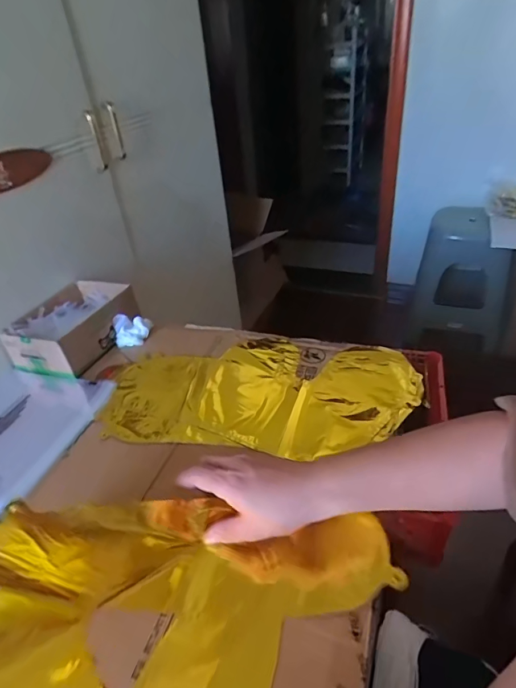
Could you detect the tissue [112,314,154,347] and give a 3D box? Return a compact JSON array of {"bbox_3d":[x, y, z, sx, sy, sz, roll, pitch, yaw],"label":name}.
[{"bbox_3d":[-0.207,-0.026,0.692,0.066,0.037,0.048,-21,38,-18],"label":"tissue"}]

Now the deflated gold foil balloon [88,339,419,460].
[{"bbox_3d":[0.003,0.056,0.562,0.406,0.015,0.201,1,37,10],"label":"deflated gold foil balloon"}]

